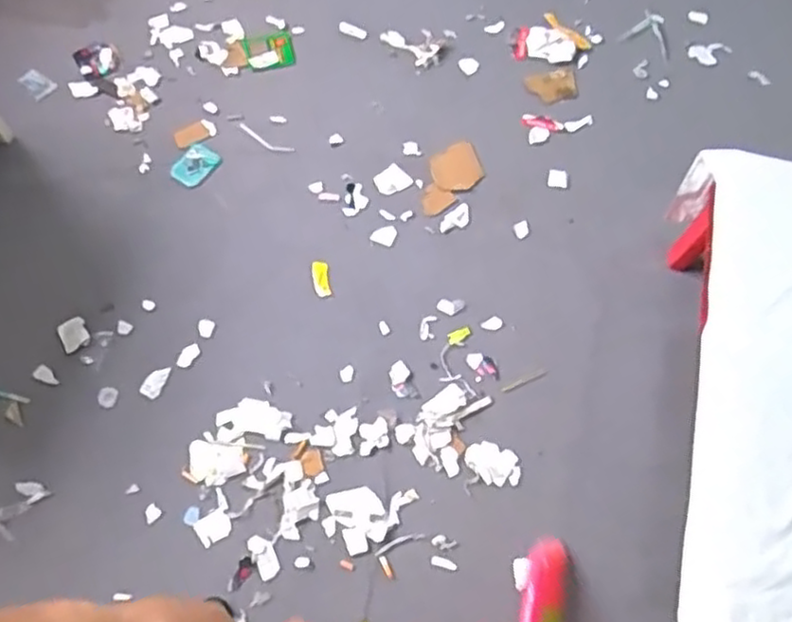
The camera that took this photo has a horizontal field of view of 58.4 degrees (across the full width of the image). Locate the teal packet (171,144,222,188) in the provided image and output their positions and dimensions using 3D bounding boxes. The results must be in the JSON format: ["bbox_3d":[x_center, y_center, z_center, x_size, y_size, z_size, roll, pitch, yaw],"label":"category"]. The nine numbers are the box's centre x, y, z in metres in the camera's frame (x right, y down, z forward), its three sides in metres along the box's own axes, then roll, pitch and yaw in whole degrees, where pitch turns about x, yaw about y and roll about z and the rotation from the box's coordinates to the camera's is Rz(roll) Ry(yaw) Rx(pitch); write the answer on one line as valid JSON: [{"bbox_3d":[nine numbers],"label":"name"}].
[{"bbox_3d":[-0.468,-0.340,1.653,0.078,0.014,0.105,29,72,9],"label":"teal packet"}]

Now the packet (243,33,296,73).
[{"bbox_3d":[-0.319,-0.652,1.777,0.119,0.017,0.112,-11,71,-5],"label":"packet"}]

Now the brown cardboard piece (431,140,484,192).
[{"bbox_3d":[0.142,-0.339,1.678,0.130,0.013,0.120,-18,71,-17],"label":"brown cardboard piece"}]

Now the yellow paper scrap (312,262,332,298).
[{"bbox_3d":[-0.166,-0.069,1.563,0.036,0.009,0.087,-10,71,-4],"label":"yellow paper scrap"}]

